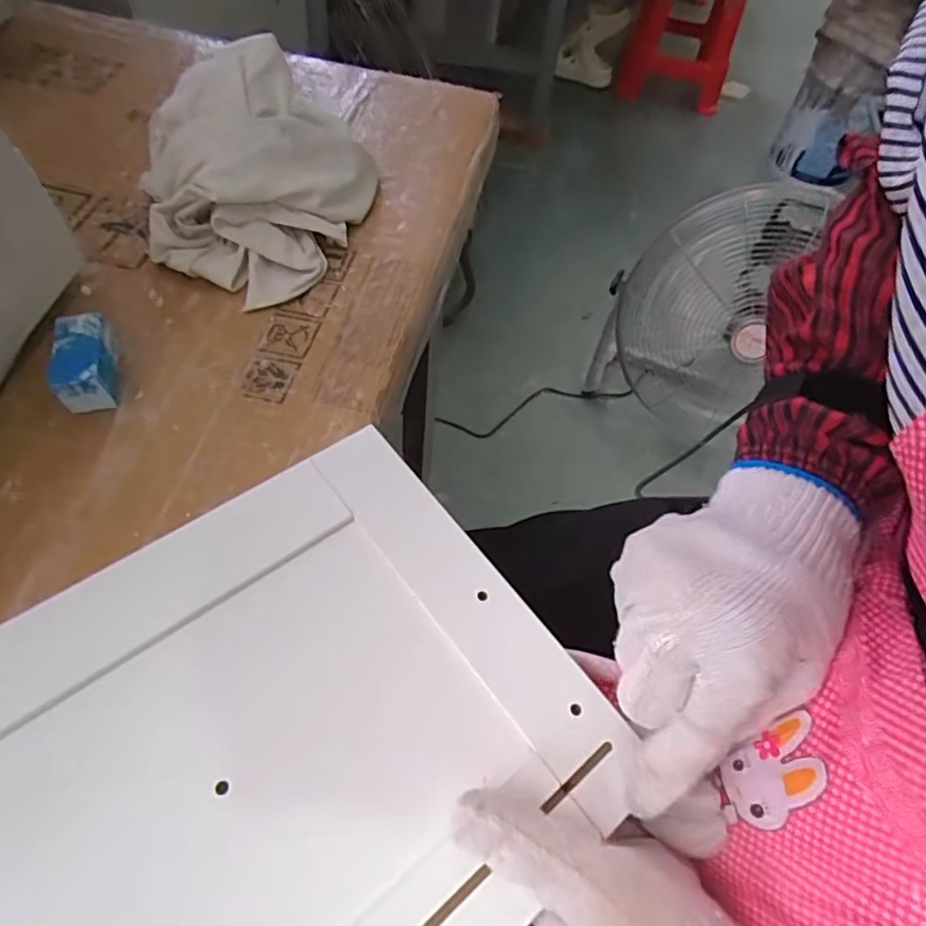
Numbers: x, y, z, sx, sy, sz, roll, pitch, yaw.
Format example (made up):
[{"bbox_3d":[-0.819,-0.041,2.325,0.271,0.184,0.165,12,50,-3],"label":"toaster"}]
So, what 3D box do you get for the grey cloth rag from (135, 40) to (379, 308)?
[{"bbox_3d":[-0.142,-0.193,0.402,0.129,0.078,0.142,24,59,10],"label":"grey cloth rag"}]

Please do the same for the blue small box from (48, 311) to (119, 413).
[{"bbox_3d":[-0.207,-0.055,0.334,0.027,0.024,0.049,-12,60,-12],"label":"blue small box"}]

